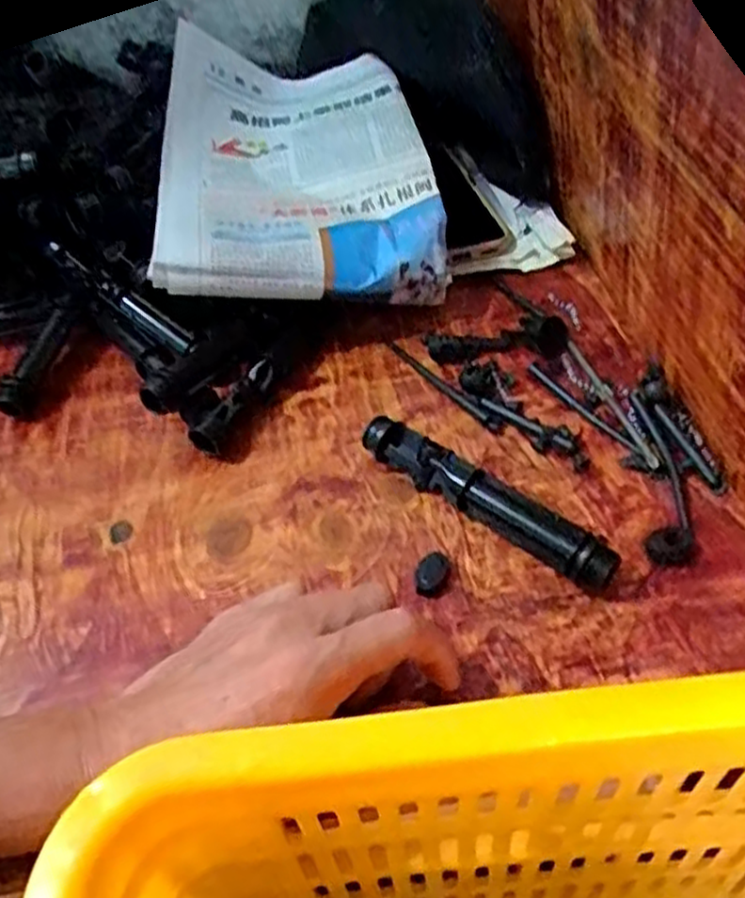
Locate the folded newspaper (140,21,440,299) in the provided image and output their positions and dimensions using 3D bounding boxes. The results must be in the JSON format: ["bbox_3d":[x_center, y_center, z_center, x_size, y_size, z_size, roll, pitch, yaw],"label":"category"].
[{"bbox_3d":[-0.050,-0.199,0.514,0.184,0.091,0.250,-4,48,2],"label":"folded newspaper"}]

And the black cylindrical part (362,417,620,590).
[{"bbox_3d":[0.056,0.024,0.376,0.140,0.028,0.022,31,58,29],"label":"black cylindrical part"}]

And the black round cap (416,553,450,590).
[{"bbox_3d":[0.029,0.059,0.365,0.014,0.004,0.023,17,52,20],"label":"black round cap"}]

